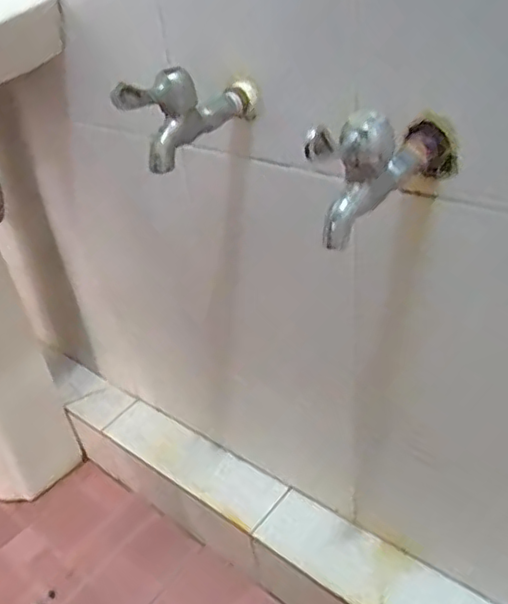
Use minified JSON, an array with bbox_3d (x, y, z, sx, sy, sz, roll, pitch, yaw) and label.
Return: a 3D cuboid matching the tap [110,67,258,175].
[{"bbox_3d":[-0.048,-0.158,0.490,0.029,0.065,0.134,19,44,32],"label":"tap"}]

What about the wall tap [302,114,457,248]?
[{"bbox_3d":[0.090,-0.096,0.410,0.036,0.075,0.130,24,46,35],"label":"wall tap"}]

